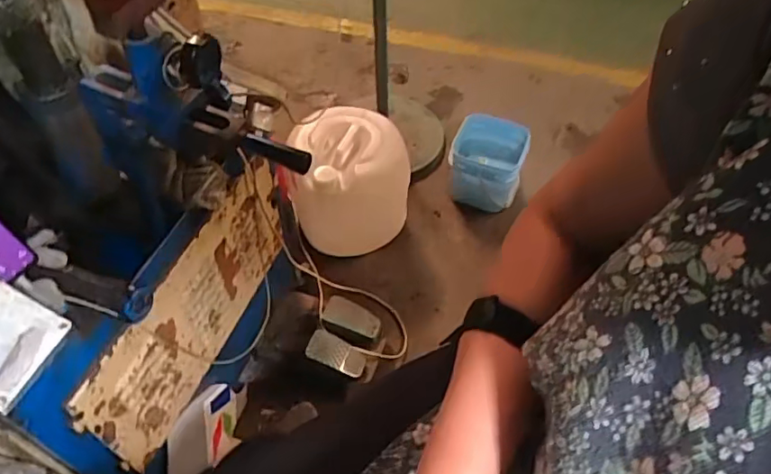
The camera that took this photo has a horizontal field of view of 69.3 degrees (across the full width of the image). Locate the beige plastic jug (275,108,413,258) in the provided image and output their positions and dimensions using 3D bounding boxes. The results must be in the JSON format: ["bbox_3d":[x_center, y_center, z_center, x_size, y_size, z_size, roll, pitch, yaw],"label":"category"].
[{"bbox_3d":[-0.099,-0.146,1.537,0.337,0.337,0.236,-12,52,-9],"label":"beige plastic jug"}]

